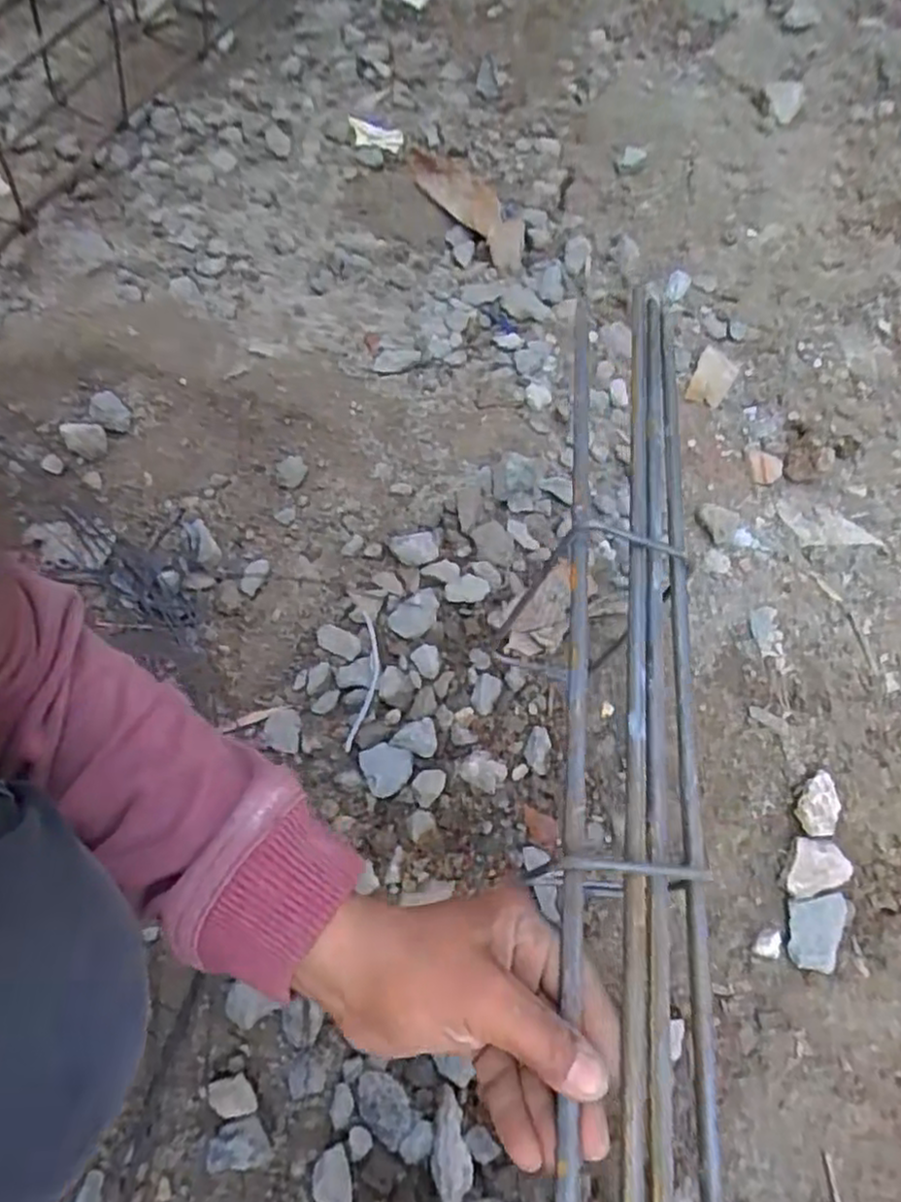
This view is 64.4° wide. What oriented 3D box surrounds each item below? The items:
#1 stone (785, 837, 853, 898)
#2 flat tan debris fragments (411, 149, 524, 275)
[{"bbox_3d":[0.260,0.189,0.514,0.051,0.009,0.035,-19,66,-12],"label":"stone"},{"bbox_3d":[0.021,-0.447,0.795,0.071,0.012,0.212,-26,68,-15],"label":"flat tan debris fragments"}]

